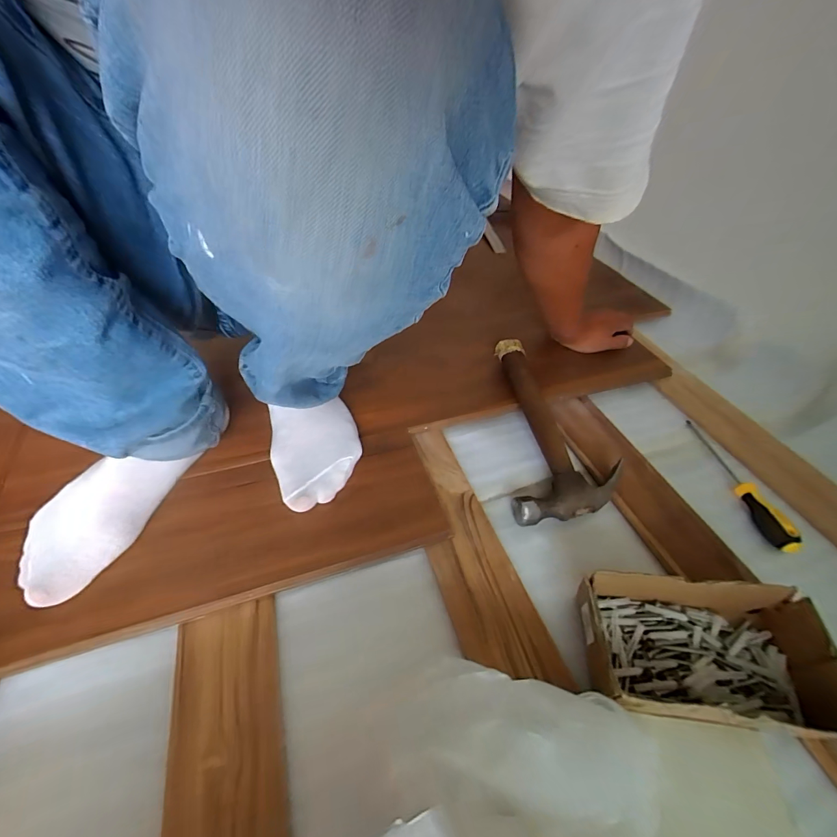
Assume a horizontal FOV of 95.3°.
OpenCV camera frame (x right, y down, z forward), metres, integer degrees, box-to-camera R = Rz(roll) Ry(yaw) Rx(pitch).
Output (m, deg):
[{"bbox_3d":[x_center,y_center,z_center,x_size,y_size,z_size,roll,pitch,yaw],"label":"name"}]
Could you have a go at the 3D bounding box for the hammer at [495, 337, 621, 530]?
[{"bbox_3d":[0.179,0.002,0.515,0.128,0.055,0.294,3,46,0],"label":"hammer"}]

